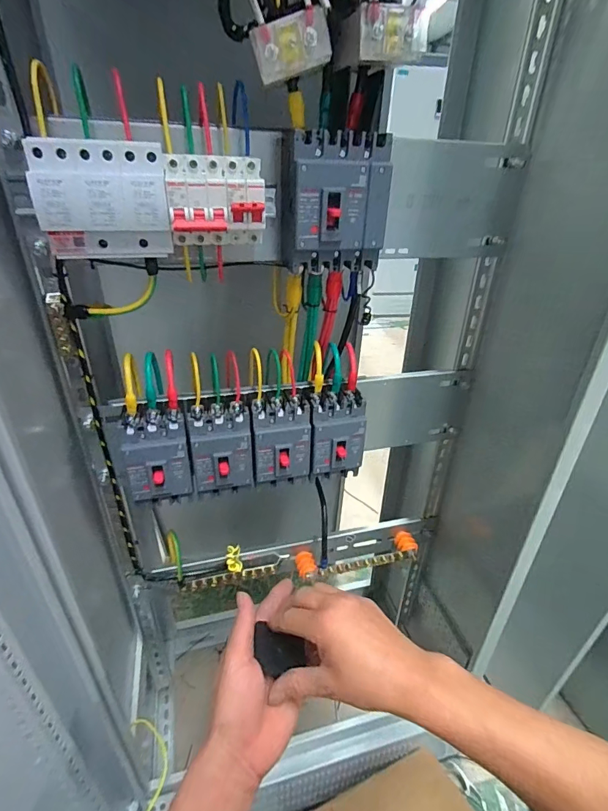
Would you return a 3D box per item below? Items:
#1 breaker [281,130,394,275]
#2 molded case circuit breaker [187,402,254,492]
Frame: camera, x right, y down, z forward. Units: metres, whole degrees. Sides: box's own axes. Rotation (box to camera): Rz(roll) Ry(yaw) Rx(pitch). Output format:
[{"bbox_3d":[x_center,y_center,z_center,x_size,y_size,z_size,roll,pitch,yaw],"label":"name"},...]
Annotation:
[{"bbox_3d":[0.030,-0.214,0.440,0.102,0.126,0.066,-5,31,-12],"label":"breaker"},{"bbox_3d":[-0.108,0.057,0.544,0.077,0.107,0.060,-5,31,-11],"label":"molded case circuit breaker"}]

